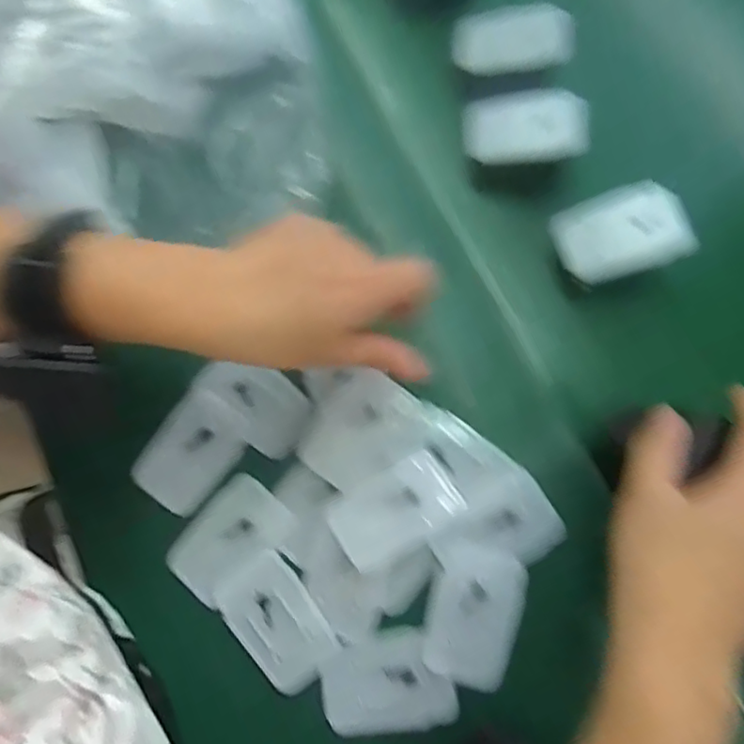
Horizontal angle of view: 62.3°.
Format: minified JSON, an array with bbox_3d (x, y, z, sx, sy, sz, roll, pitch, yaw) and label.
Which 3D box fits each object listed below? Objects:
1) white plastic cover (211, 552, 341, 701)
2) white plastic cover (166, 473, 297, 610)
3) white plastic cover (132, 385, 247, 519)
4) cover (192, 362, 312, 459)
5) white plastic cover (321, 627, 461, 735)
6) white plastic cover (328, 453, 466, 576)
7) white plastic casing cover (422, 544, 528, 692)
[{"bbox_3d":[-0.052,0.138,0.340,0.043,0.004,0.069,-39,78,-8],"label":"white plastic cover"},{"bbox_3d":[-0.082,0.096,0.353,0.045,0.004,0.068,43,80,11],"label":"white plastic cover"},{"bbox_3d":[-0.108,0.048,0.370,0.048,0.010,0.070,39,79,10],"label":"white plastic cover"},{"bbox_3d":[-0.070,0.016,0.374,0.072,0.004,0.041,42,80,11],"label":"cover"},{"bbox_3d":[0.008,0.169,0.333,0.068,0.004,0.049,-10,75,-1],"label":"white plastic cover"},{"bbox_3d":[0.013,0.078,0.347,0.071,0.012,0.042,-30,77,-6],"label":"white plastic cover"},{"bbox_3d":[0.055,0.133,0.336,0.048,0.011,0.070,17,76,6],"label":"white plastic casing cover"}]

